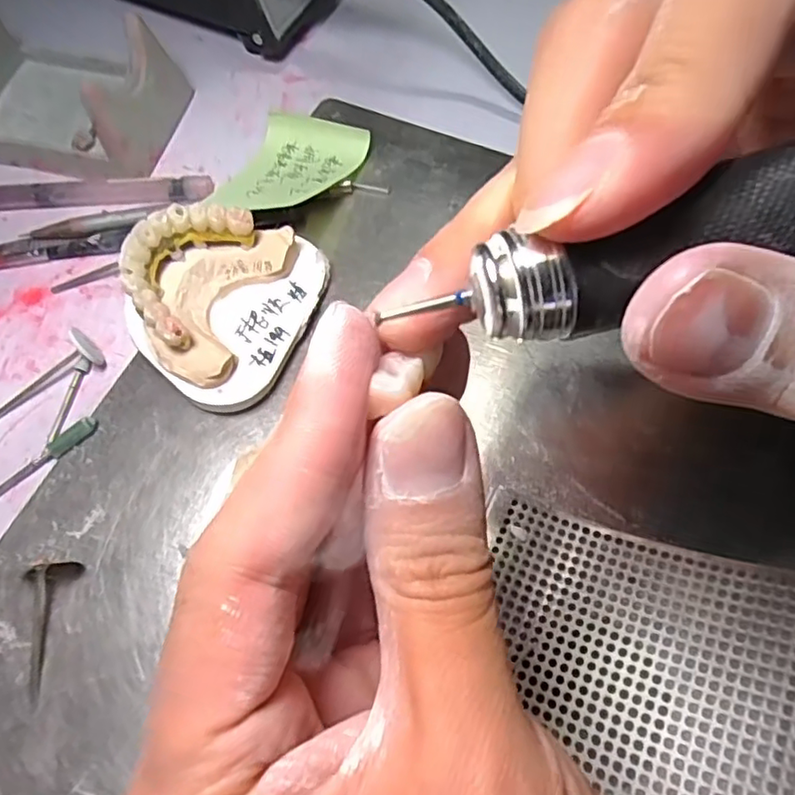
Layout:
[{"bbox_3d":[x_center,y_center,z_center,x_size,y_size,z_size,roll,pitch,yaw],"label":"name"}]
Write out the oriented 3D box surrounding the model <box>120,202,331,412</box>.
[{"bbox_3d":[-0.067,-0.037,0.232,0.060,0.037,0.075,17,67,10],"label":"model"}]

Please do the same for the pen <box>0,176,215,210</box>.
[{"bbox_3d":[-0.142,-0.092,0.274,0.116,0.007,0.010,-3,65,1],"label":"pen"}]

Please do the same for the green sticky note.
[{"bbox_3d":[-0.049,-0.103,0.270,0.050,0.024,0.063,22,68,12],"label":"green sticky note"}]

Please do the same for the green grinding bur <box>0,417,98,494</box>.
[{"bbox_3d":[-0.135,0.025,0.225,0.053,0.006,0.006,-36,69,-14],"label":"green grinding bur"}]

